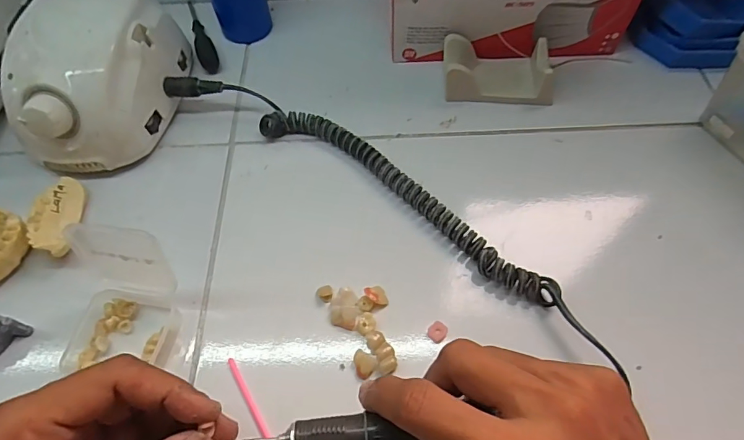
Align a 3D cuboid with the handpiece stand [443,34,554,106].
[{"bbox_3d":[0.106,-0.129,0.381,0.090,0.034,0.052,4,60,3],"label":"handpiece stand"}]

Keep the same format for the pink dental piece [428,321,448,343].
[{"bbox_3d":[0.041,0.070,0.280,0.012,0.005,0.011,-1,61,2],"label":"pink dental piece"}]

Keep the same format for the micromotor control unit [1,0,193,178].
[{"bbox_3d":[-0.218,-0.112,0.359,0.096,0.085,0.142,5,61,6],"label":"micromotor control unit"}]

